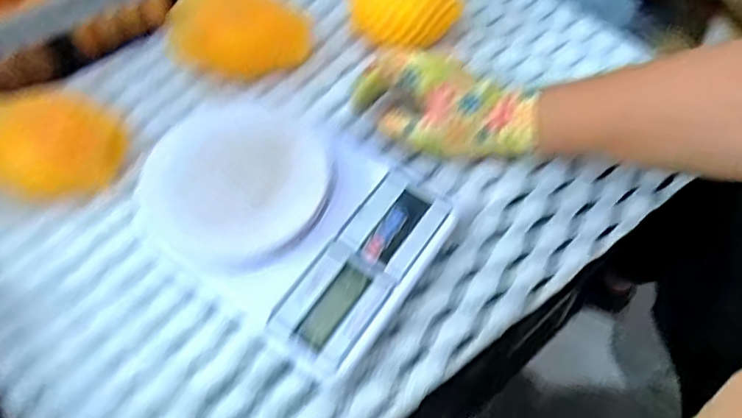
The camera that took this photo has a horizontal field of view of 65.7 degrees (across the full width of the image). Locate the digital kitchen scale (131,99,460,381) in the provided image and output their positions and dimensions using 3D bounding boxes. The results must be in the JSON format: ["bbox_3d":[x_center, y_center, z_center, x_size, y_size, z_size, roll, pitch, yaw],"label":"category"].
[{"bbox_3d":[-0.065,0.002,0.425,0.217,0.031,0.153,31,62,21],"label":"digital kitchen scale"}]

